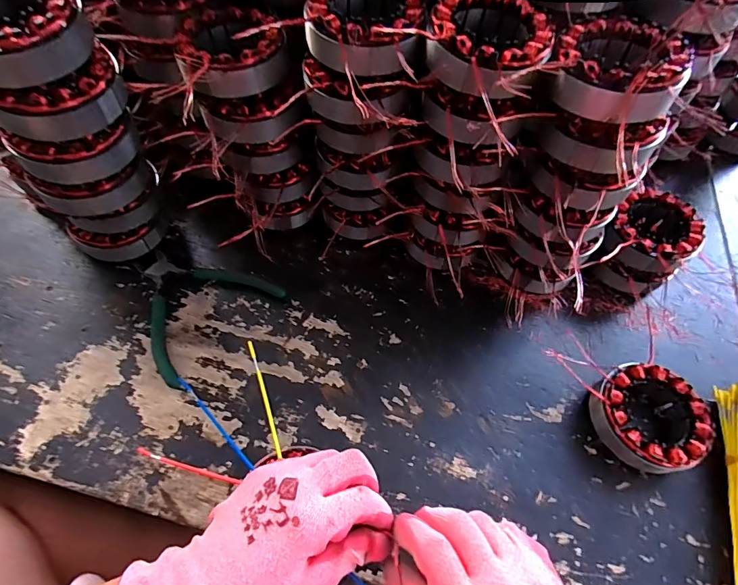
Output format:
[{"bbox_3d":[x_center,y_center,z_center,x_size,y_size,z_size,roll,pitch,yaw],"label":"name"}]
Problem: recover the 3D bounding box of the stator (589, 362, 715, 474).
[{"bbox_3d":[0.242,0.108,0.356,0.089,0.039,0.088,2,61,-3],"label":"stator"}]

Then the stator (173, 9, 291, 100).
[{"bbox_3d":[-0.112,-0.197,0.329,0.084,0.033,0.085,-21,65,-15],"label":"stator"}]

